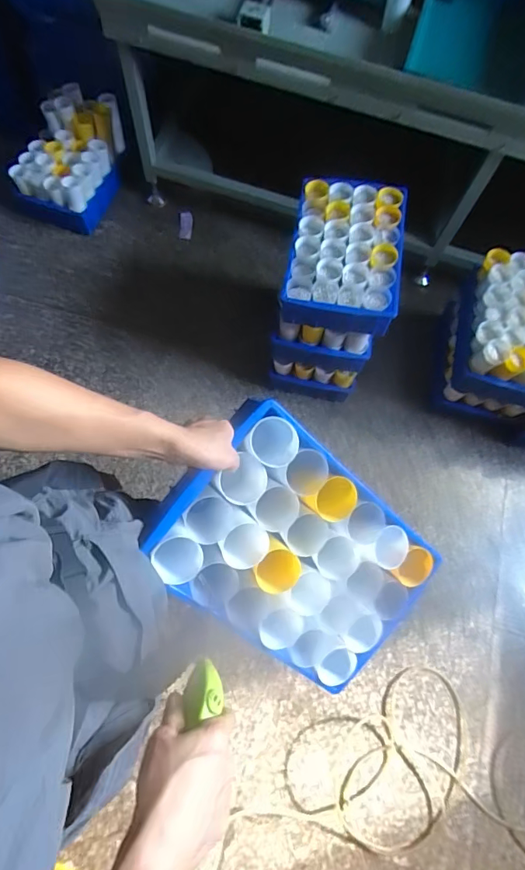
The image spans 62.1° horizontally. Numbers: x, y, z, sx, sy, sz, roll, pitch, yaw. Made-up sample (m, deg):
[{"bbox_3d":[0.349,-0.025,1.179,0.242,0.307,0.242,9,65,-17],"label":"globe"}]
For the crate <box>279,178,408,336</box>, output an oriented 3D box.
[{"bbox_3d":[0.208,-0.460,1.111,0.271,0.113,0.390,11,70,0],"label":"crate"}]

